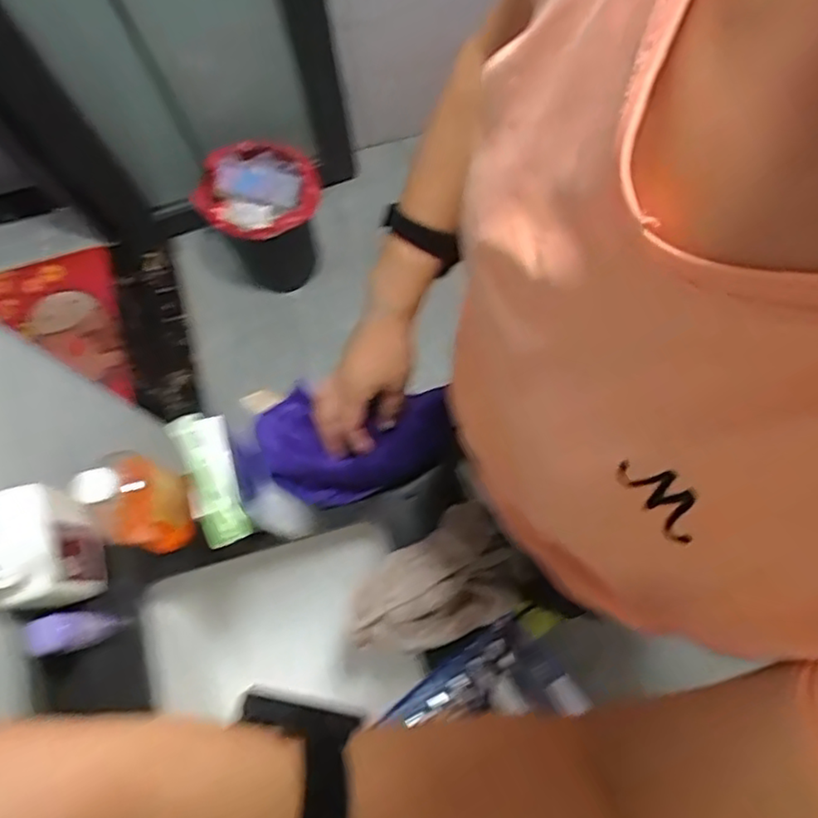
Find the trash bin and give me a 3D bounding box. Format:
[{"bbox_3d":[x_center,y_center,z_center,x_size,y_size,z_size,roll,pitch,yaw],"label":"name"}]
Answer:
[{"bbox_3d":[-0.327,-0.443,1.536,0.256,0.304,0.234,-20,74,-4],"label":"trash bin"}]

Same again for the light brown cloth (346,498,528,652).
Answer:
[{"bbox_3d":[0.026,0.184,0.657,0.189,0.068,0.112,-36,76,-8],"label":"light brown cloth"}]

